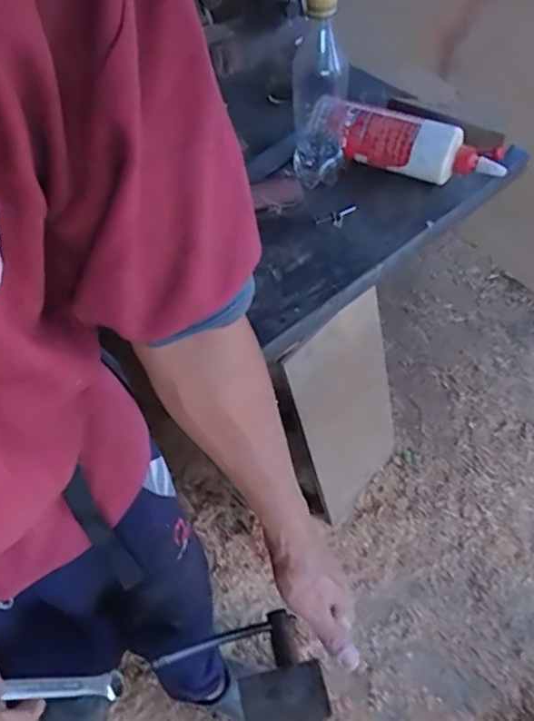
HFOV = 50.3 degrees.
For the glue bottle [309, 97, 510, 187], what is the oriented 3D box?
[{"bbox_3d":[0.167,-0.261,0.688,0.233,0.055,0.059,21,55,14],"label":"glue bottle"}]

